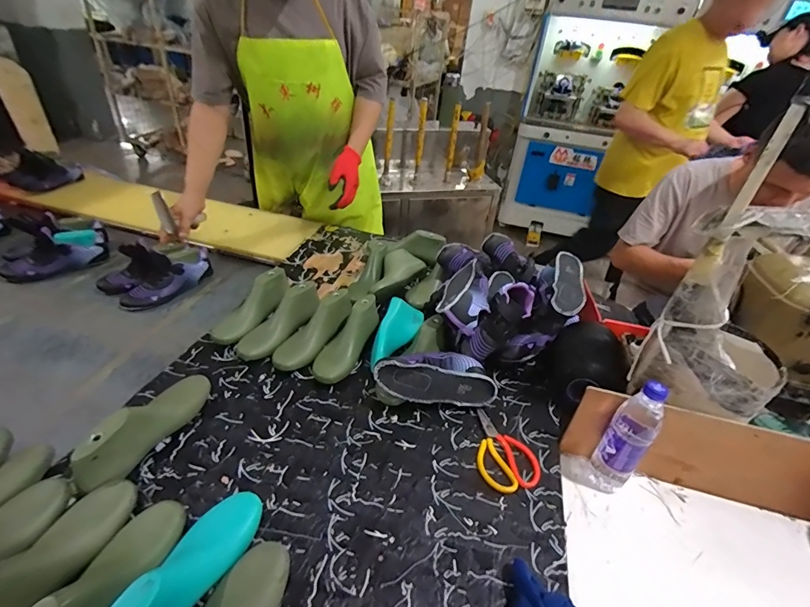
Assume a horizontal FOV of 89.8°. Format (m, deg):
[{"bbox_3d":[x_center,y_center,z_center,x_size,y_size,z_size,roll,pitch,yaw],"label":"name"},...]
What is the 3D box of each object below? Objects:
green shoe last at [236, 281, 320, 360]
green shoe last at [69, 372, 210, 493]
[{"bbox_3d":[-0.274,0.042,0.912,0.075,0.068,0.227,29,64,29],"label":"green shoe last"},{"bbox_3d":[-0.423,0.194,0.668,0.066,0.075,0.236,14,26,14],"label":"green shoe last"}]

